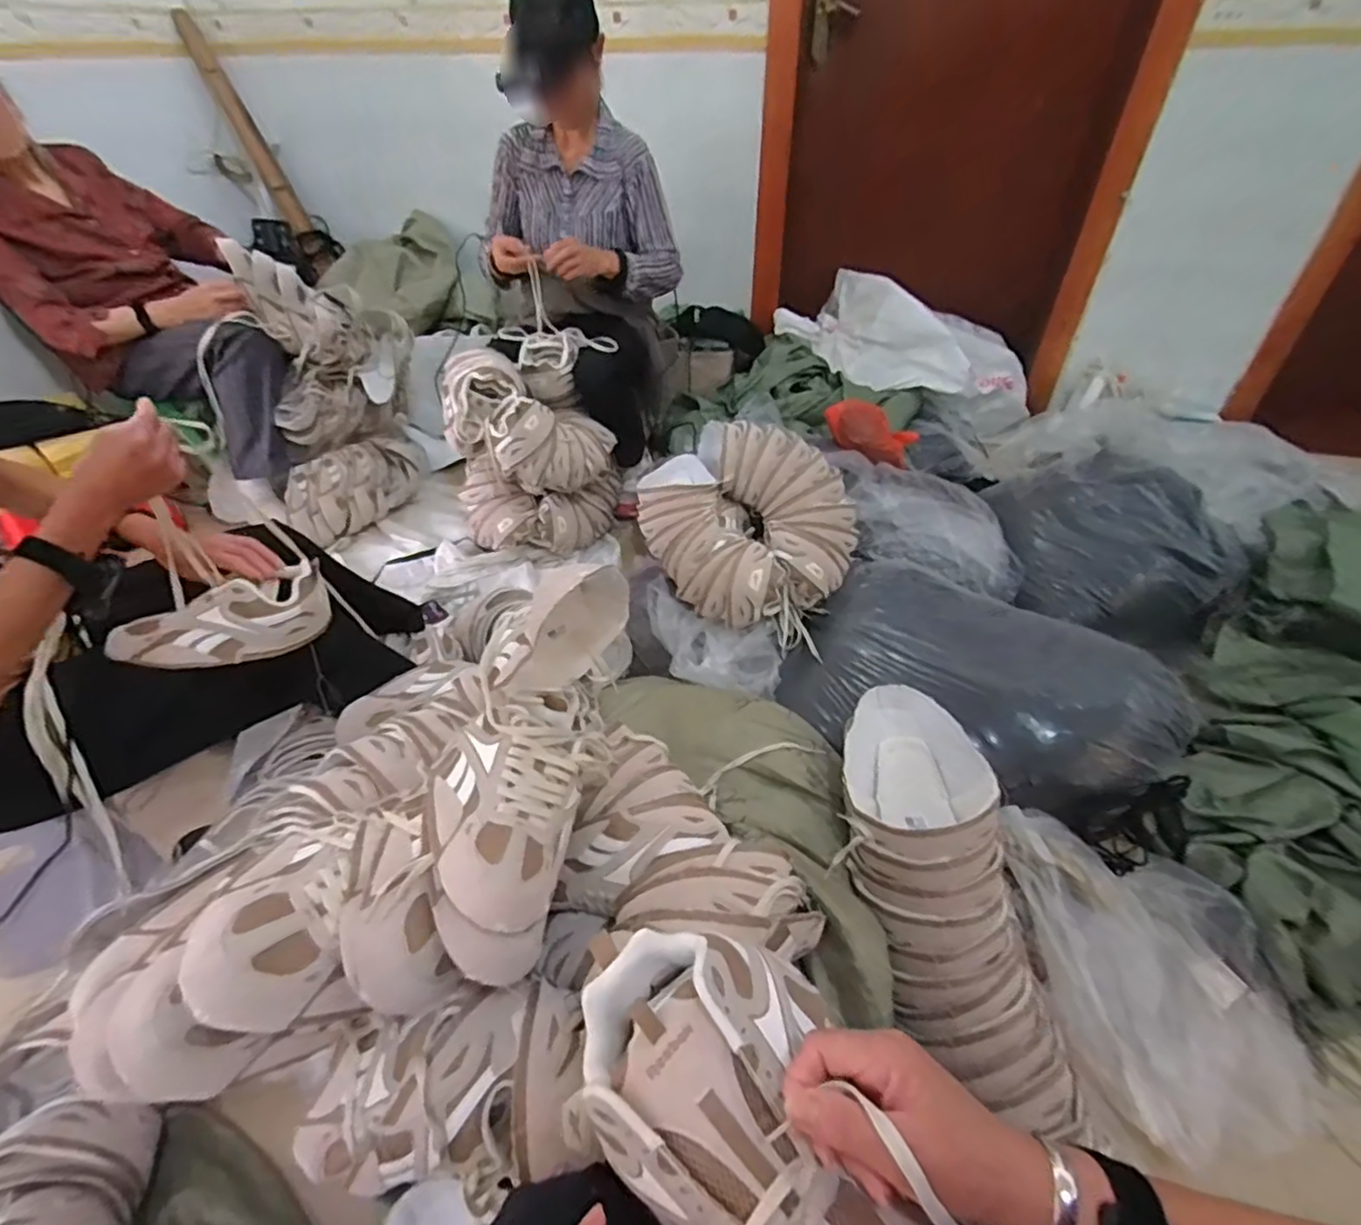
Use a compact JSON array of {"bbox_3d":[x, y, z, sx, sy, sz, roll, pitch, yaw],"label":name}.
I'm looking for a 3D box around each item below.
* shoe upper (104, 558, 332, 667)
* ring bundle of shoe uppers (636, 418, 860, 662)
[{"bbox_3d":[-0.580,0.008,0.834,0.232,0.090,0.099,-24,47,-24],"label":"shoe upper"},{"bbox_3d":[0.117,-0.189,1.225,0.353,0.152,0.486,-30,58,-11],"label":"ring bundle of shoe uppers"}]

